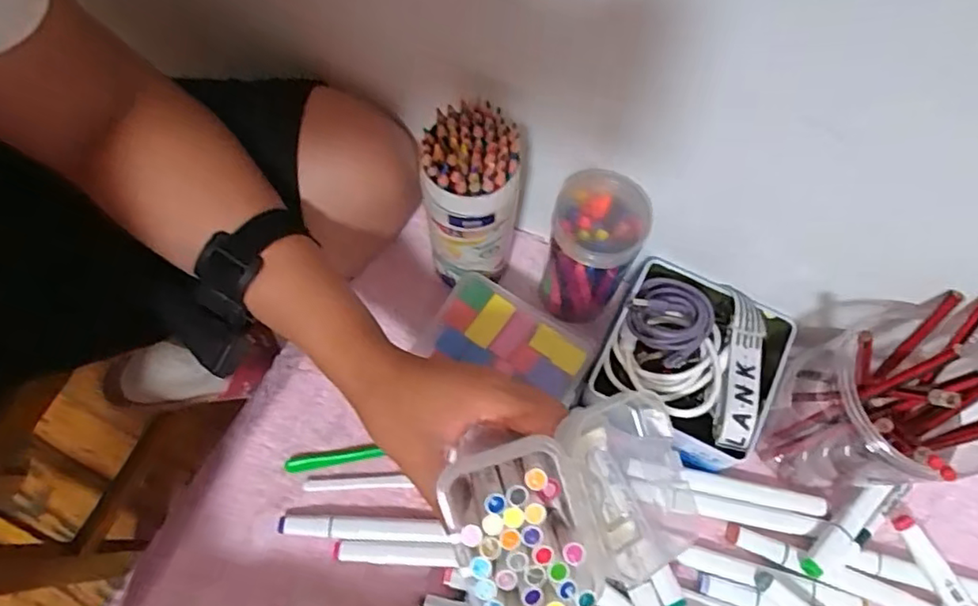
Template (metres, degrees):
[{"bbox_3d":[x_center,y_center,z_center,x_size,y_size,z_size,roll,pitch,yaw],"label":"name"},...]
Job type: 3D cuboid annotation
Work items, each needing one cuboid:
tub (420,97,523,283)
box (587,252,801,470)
[{"bbox_3d":[-0.011,-0.067,0.421,0.061,0.151,0.060,0,69,0],"label":"tub"},{"bbox_3d":[0.150,0.045,0.442,0.125,0.057,0.122,27,71,9],"label":"box"}]

